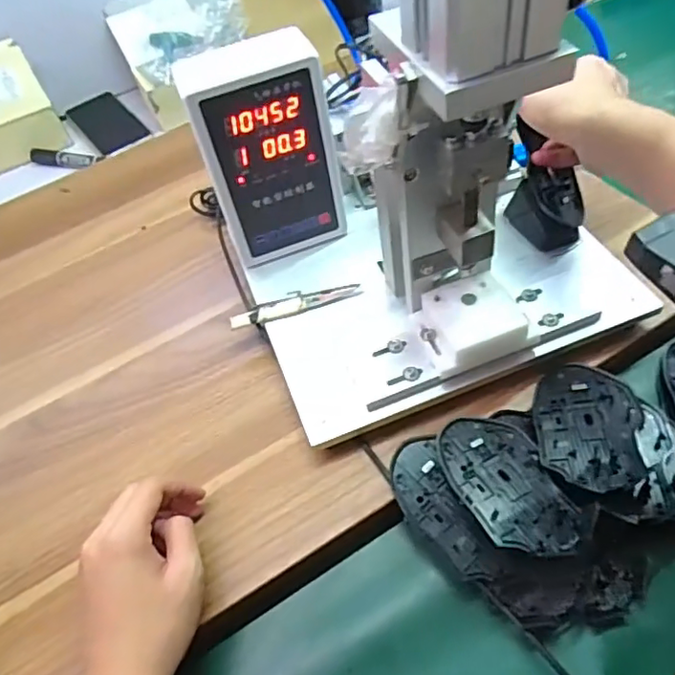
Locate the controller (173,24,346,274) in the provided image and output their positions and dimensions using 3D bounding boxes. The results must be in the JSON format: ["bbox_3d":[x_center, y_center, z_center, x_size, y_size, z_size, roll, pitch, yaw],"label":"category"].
[{"bbox_3d":[-0.060,-0.159,0.511,0.109,0.180,0.062,-19,55,-7],"label":"controller"}]

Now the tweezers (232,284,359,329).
[{"bbox_3d":[-0.039,-0.031,0.521,0.114,0.006,0.020,-19,52,-6],"label":"tweezers"}]

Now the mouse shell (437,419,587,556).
[{"bbox_3d":[0.116,0.100,0.403,0.064,0.013,0.112,-21,52,-7],"label":"mouse shell"}]

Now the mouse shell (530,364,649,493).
[{"bbox_3d":[0.183,0.064,0.429,0.071,0.017,0.108,0,53,9],"label":"mouse shell"}]

